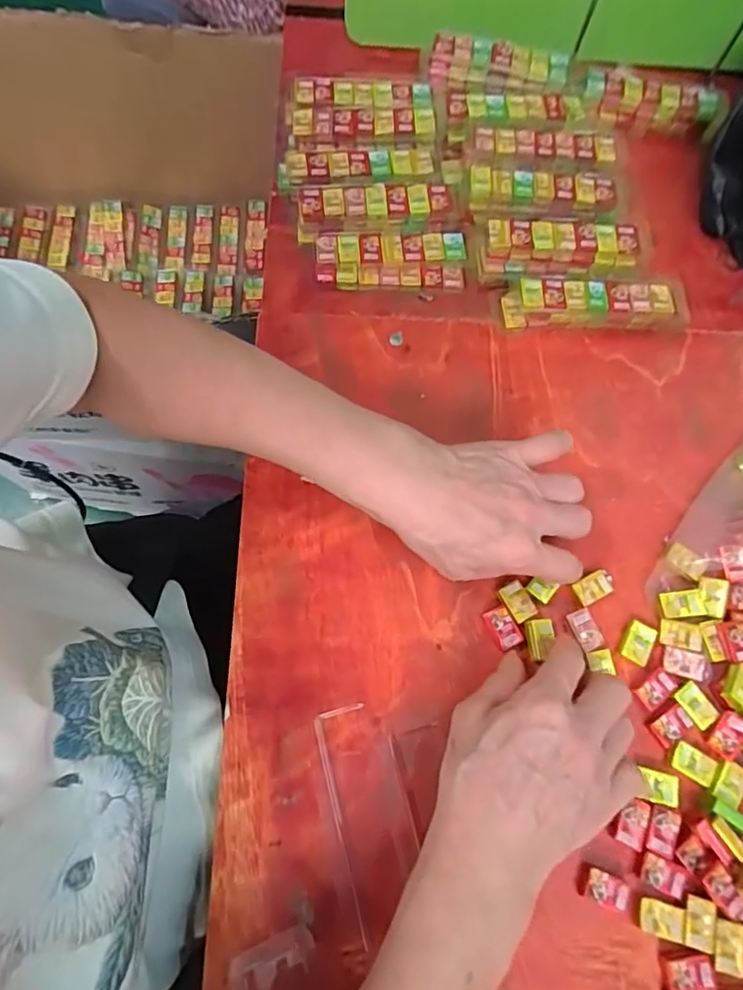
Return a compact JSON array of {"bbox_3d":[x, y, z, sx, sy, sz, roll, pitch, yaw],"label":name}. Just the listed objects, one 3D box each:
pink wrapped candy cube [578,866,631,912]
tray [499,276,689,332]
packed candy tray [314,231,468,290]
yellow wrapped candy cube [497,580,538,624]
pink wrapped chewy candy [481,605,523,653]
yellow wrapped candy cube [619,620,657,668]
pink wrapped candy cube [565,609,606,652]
[{"bbox_3d":[0.132,0.223,0.310,0.027,0.008,0.016,20,71,4],"label":"pink wrapped candy cube"},{"bbox_3d":[0.179,-0.154,0.432,0.147,0.029,0.042,1,71,-3],"label":"tray"},{"bbox_3d":[0.016,-0.186,0.435,0.118,0.006,0.046,-4,90,-5],"label":"packed candy tray"},{"bbox_3d":[0.096,0.070,0.358,0.017,0.004,0.025,-30,75,-13],"label":"yellow wrapped candy cube"},{"bbox_3d":[0.086,0.086,0.354,0.016,0.005,0.026,-26,74,-12],"label":"pink wrapped chewy candy"},{"bbox_3d":[0.174,0.096,0.354,0.017,0.004,0.027,31,72,7],"label":"yellow wrapped candy cube"},{"bbox_3d":[0.139,0.088,0.355,0.018,0.006,0.026,-20,73,-10],"label":"pink wrapped candy cube"}]

